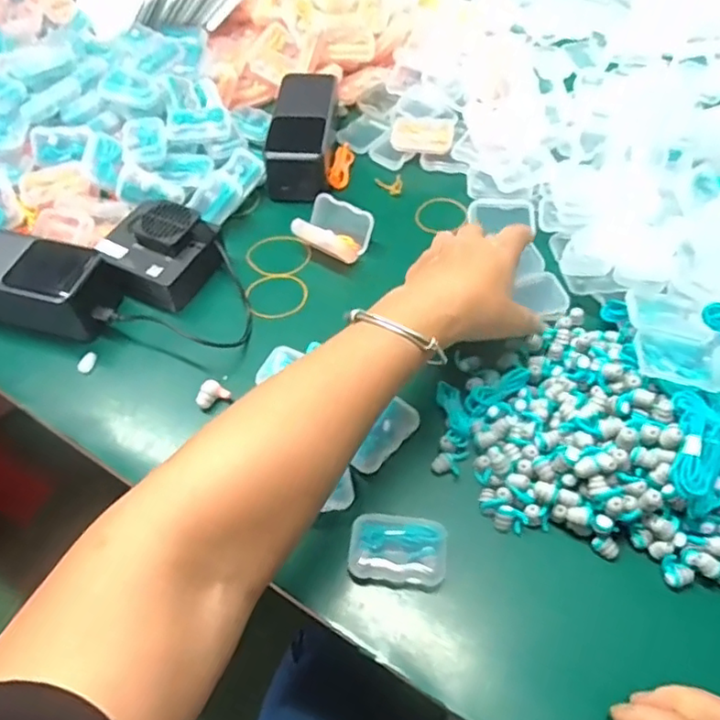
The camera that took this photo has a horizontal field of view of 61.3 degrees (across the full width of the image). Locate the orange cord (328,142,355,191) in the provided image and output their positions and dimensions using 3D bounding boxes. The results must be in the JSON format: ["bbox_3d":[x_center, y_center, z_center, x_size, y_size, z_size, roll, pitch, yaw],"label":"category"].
[{"bbox_3d":[-0.016,-0.179,0.558,0.016,0.016,0.055,7,55,7],"label":"orange cord"}]

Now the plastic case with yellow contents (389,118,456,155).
[{"bbox_3d":[0.057,-0.206,0.561,0.059,0.018,0.029,15,56,12],"label":"plastic case with yellow contents"}]

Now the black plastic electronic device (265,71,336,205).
[{"bbox_3d":[-0.049,-0.207,0.554,0.054,0.043,0.132,2,54,3],"label":"black plastic electronic device"}]

